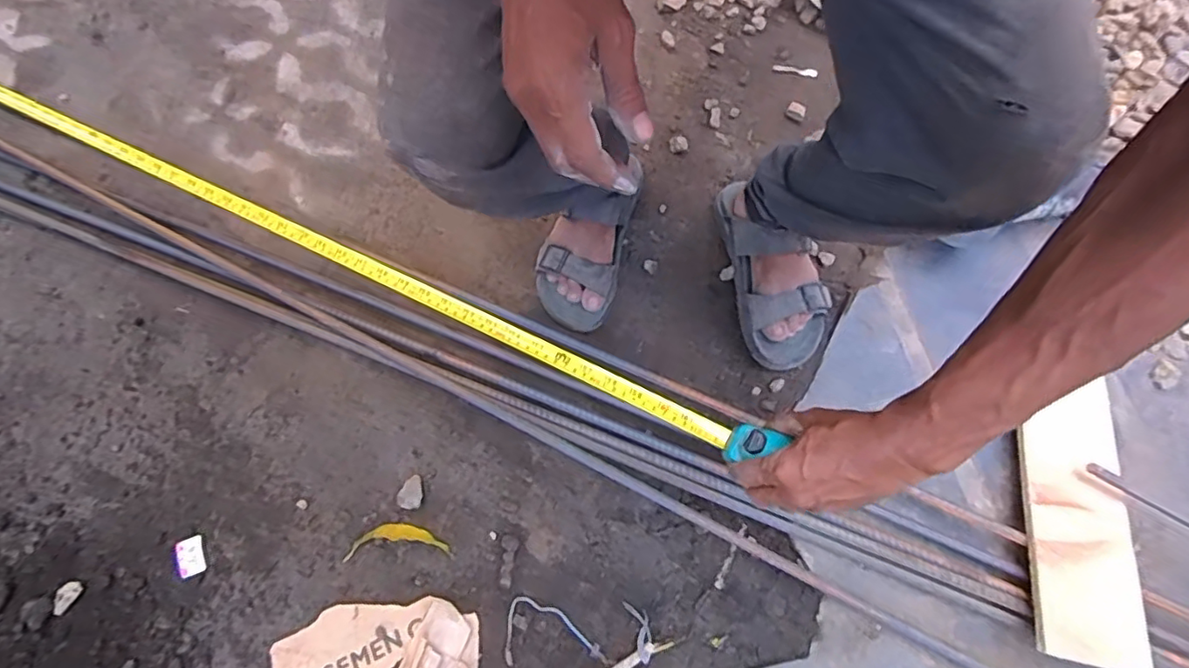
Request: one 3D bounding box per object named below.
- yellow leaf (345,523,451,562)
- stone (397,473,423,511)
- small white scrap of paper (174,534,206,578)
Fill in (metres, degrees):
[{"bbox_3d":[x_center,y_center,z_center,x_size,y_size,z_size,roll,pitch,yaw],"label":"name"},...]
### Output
[{"bbox_3d":[-0.240,0.252,0.704,0.125,0.010,0.040,-1,72,-2],"label":"yellow leaf"},{"bbox_3d":[-0.225,0.198,0.717,0.029,0.020,0.041,29,73,8],"label":"stone"},{"bbox_3d":[-0.492,0.271,0.703,0.031,0.006,0.045,-21,74,-8],"label":"small white scrap of paper"}]

